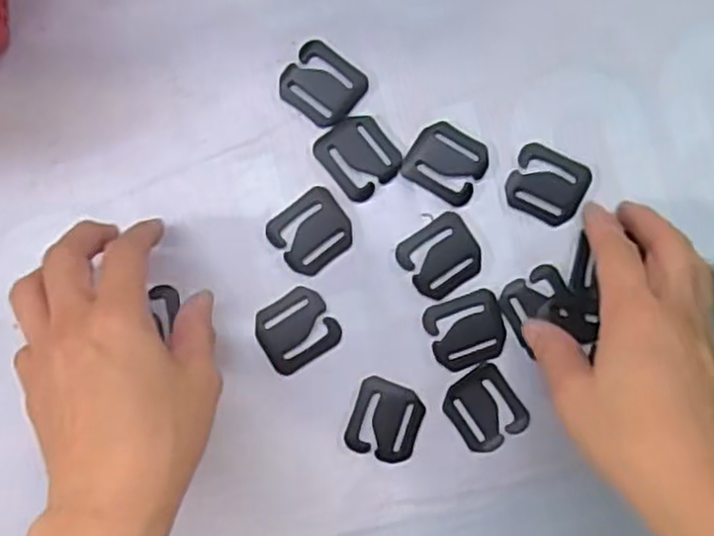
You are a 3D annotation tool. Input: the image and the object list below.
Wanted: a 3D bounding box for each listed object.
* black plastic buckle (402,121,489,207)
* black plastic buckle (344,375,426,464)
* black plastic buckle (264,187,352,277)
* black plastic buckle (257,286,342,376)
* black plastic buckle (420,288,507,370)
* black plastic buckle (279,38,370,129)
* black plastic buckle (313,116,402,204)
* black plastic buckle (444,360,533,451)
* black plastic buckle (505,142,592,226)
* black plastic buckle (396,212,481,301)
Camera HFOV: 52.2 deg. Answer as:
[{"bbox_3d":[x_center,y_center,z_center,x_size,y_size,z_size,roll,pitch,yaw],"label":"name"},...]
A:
[{"bbox_3d":[0.047,-0.054,0.370,0.038,0.004,0.036,31,89,-1],"label":"black plastic buckle"},{"bbox_3d":[0.015,0.078,0.368,0.036,0.004,0.039,18,89,-1],"label":"black plastic buckle"},{"bbox_3d":[-0.022,-0.018,0.368,0.039,0.004,0.035,-39,91,-1],"label":"black plastic buckle"},{"bbox_3d":[-0.031,0.031,0.368,0.039,0.004,0.035,-32,91,-1],"label":"black plastic buckle"},{"bbox_3d":[0.056,0.032,0.371,0.038,0.004,0.036,-19,90,-1],"label":"black plastic buckle"},{"bbox_3d":[-0.018,-0.093,0.369,0.039,0.004,0.034,36,89,-1],"label":"black plastic buckle"},{"bbox_3d":[0.001,-0.057,0.369,0.035,0.004,0.039,-37,91,-1],"label":"black plastic buckle"},{"bbox_3d":[0.065,0.072,0.370,0.034,0.004,0.039,-35,91,-1],"label":"black plastic buckle"},{"bbox_3d":[0.098,-0.042,0.371,0.039,0.004,0.035,26,89,-1],"label":"black plastic buckle"},{"bbox_3d":[0.044,-0.007,0.370,0.040,0.004,0.035,-36,91,-1],"label":"black plastic buckle"}]

